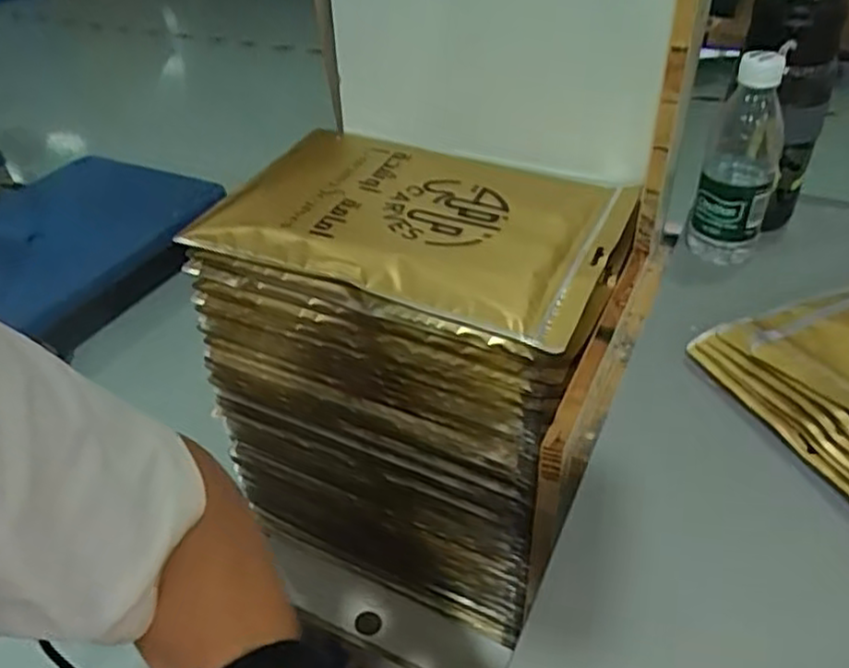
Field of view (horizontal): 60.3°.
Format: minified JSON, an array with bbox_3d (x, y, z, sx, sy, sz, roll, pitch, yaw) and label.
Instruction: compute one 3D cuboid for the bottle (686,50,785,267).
[{"bbox_3d":[0.272,-0.151,0.624,0.057,0.167,0.069,15,42,21],"label":"bottle"}]

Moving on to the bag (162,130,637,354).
[{"bbox_3d":[-0.018,-0.104,0.664,0.363,0.029,0.221,16,49,19],"label":"bag"}]

